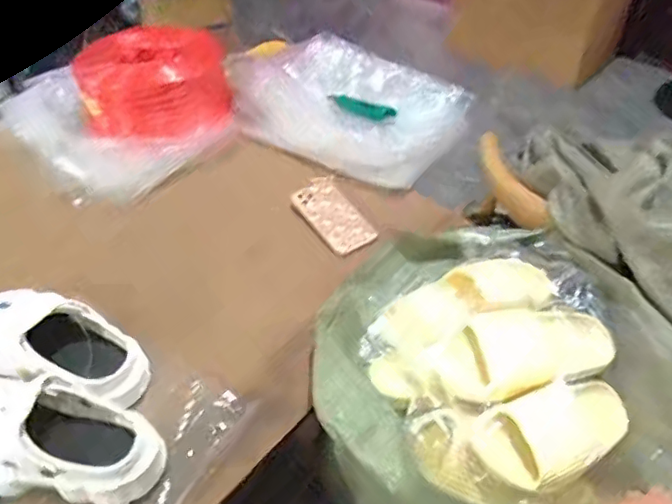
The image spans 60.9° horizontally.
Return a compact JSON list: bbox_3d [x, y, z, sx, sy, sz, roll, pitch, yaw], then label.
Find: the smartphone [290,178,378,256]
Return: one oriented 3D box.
[{"bbox_3d":[-0.003,-0.062,0.964,0.082,0.013,0.164,-28,59,-21],"label":"smartphone"}]

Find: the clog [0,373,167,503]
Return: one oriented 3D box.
[{"bbox_3d":[-0.322,0.206,0.642,0.255,0.075,0.118,5,45,6],"label":"clog"}]

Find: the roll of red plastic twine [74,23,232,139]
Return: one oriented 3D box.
[{"bbox_3d":[-0.356,-0.317,1.133,0.285,0.150,0.197,-11,46,-10],"label":"roll of red plastic twine"}]

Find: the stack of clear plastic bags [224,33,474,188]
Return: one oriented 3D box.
[{"bbox_3d":[0.014,-0.309,1.142,0.469,0.092,0.310,25,50,23],"label":"stack of clear plastic bags"}]

